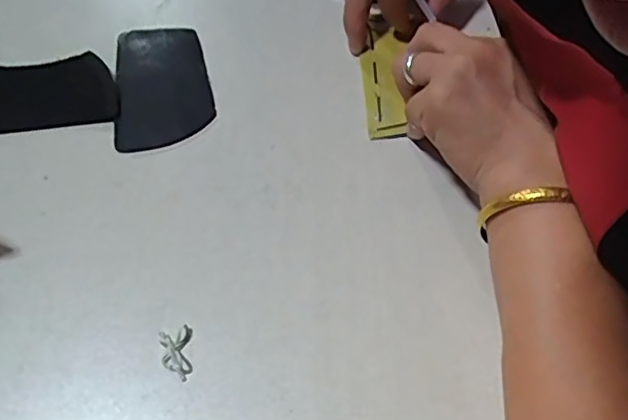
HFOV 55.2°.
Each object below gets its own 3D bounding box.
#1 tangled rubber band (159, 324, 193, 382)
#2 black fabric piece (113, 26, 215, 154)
[{"bbox_3d":[-0.074,0.077,0.322,0.017,0.005,0.028,-10,58,-6],"label":"tangled rubber band"},{"bbox_3d":[-0.108,-0.090,0.429,0.065,0.007,0.111,-9,58,-5],"label":"black fabric piece"}]

